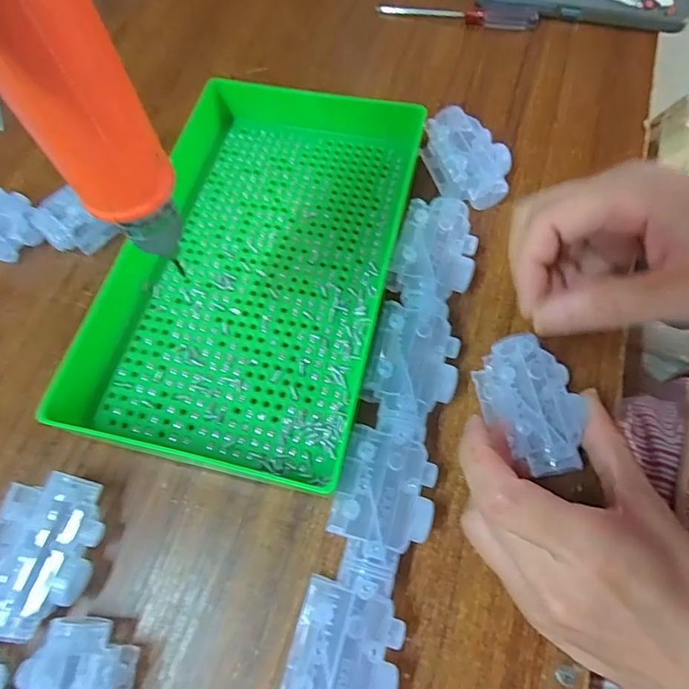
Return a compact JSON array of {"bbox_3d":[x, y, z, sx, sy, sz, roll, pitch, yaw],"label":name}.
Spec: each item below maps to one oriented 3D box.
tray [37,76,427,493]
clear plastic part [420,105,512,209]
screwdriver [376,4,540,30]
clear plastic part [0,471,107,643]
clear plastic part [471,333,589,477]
[{"bbox_3d":[-0.051,-0.051,0.287,0.152,0.038,0.237,11,66,7],"label":"tray"},{"bbox_3d":[0.082,-0.122,0.321,0.049,0.031,0.066,-13,66,-4],"label":"clear plastic part"},{"bbox_3d":[0.093,-0.276,0.403,0.131,0.015,0.014,16,67,9],"label":"screwdriver"},{"bbox_3d":[-0.140,0.097,0.227,0.043,0.028,0.068,9,66,6],"label":"clear plastic part"},{"bbox_3d":[0.096,0.031,0.247,0.045,0.023,0.068,-6,66,-1],"label":"clear plastic part"}]

